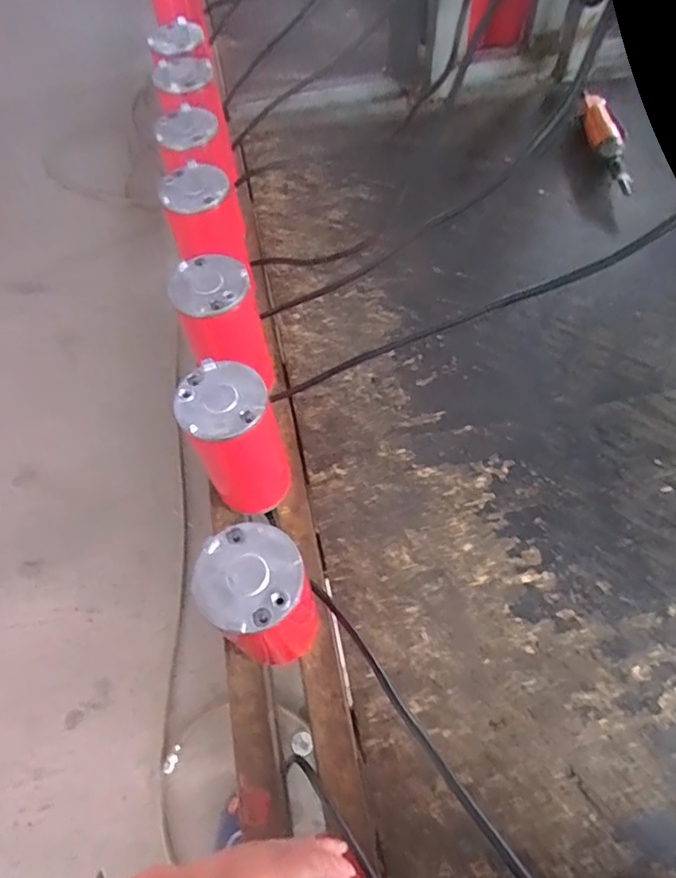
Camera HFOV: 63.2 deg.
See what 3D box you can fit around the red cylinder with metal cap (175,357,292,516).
[{"bbox_3d":[-0.094,0.009,0.520,0.076,0.170,0.078,-26,62,-12],"label":"red cylinder with metal cap"}]

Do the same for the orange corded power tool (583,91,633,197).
[{"bbox_3d":[0.407,-0.461,0.843,0.044,0.044,0.237,-7,60,-2],"label":"orange corded power tool"}]

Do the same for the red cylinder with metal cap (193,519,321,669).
[{"bbox_3d":[-0.058,0.135,0.448,0.071,0.171,0.070,-1,60,2],"label":"red cylinder with metal cap"}]

